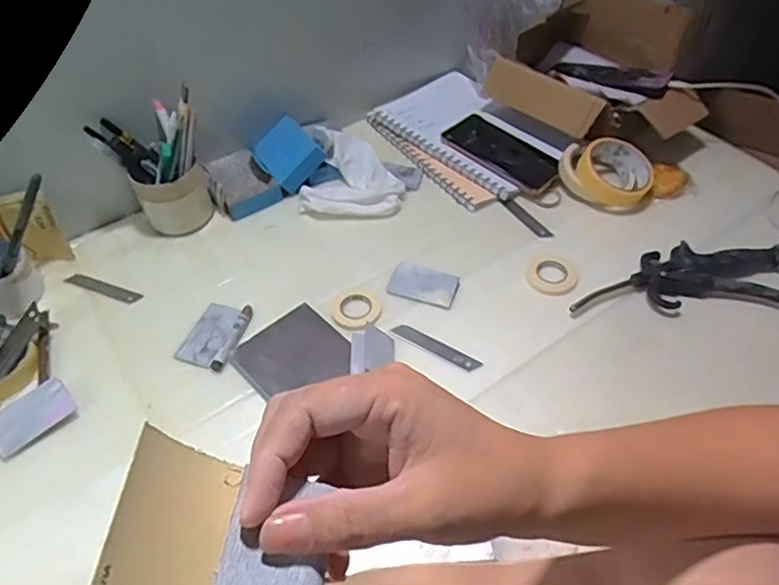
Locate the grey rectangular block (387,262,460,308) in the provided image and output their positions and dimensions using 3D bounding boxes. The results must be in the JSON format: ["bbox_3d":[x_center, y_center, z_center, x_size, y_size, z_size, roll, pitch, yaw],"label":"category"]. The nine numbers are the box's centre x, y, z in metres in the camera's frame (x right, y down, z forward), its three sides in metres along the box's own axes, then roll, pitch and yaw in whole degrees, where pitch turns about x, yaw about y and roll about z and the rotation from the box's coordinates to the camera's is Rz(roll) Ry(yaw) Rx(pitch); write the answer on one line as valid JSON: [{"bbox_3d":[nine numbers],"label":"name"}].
[{"bbox_3d":[0.037,-0.011,0.665,0.074,0.009,0.043,18,53,13],"label":"grey rectangular block"}]

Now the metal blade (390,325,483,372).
[{"bbox_3d":[0.047,0.056,0.623,0.095,0.004,0.017,25,60,19],"label":"metal blade"}]

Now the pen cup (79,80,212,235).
[{"bbox_3d":[-0.269,-0.146,0.705,0.110,0.147,0.087,-21,55,-17],"label":"pen cup"}]

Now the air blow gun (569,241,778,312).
[{"bbox_3d":[0.343,-0.016,0.660,0.294,0.038,0.086,2,51,0],"label":"air blow gun"}]

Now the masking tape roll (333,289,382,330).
[{"bbox_3d":[-0.035,0.016,0.645,0.050,0.008,0.057,12,52,9],"label":"masking tape roll"}]

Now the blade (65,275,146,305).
[{"bbox_3d":[-0.318,-0.005,0.678,0.088,0.004,0.017,17,53,12],"label":"blade"}]

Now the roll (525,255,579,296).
[{"bbox_3d":[0.181,-0.020,0.675,0.056,0.008,0.055,0,51,-1],"label":"roll"}]

